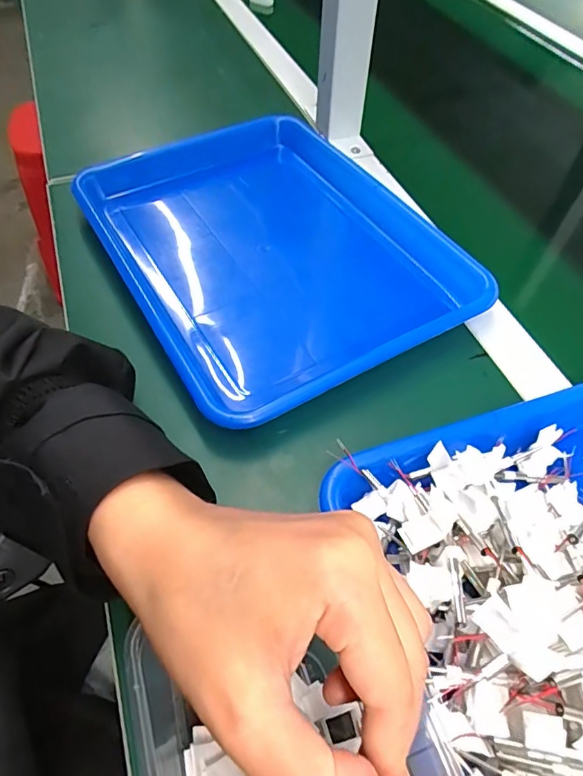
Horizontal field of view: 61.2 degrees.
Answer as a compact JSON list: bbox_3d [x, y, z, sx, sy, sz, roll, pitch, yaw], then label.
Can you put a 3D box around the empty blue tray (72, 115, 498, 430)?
[{"bbox_3d":[-0.024,-0.121,0.433,0.241,0.056,0.326,-26,59,-19],"label":"empty blue tray"}]

